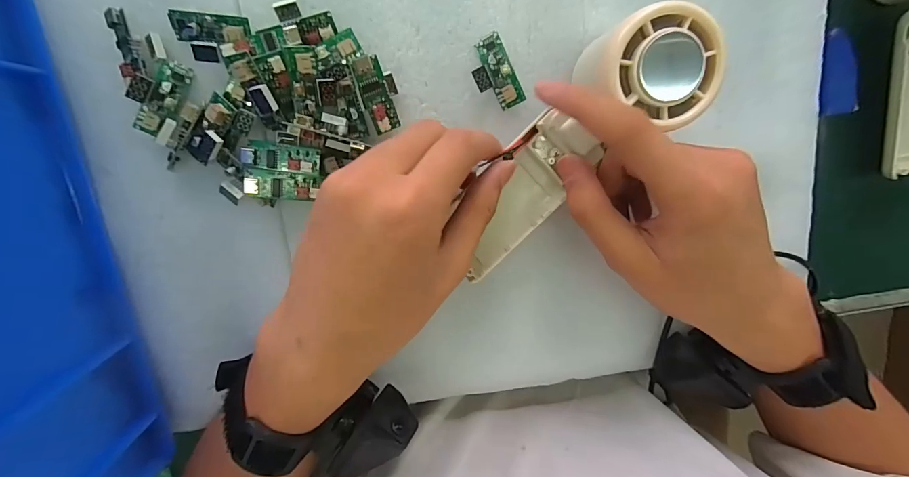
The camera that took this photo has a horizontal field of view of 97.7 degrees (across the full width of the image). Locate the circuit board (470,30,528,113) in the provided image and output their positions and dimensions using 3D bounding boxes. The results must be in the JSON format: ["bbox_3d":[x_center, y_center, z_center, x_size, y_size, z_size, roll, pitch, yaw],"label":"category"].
[{"bbox_3d":[0.022,-0.089,0.215,0.019,0.007,0.038,-27,102,0],"label":"circuit board"}]

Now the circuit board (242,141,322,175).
[{"bbox_3d":[-0.090,-0.042,0.205,0.040,0.006,0.014,6,100,-7],"label":"circuit board"}]

